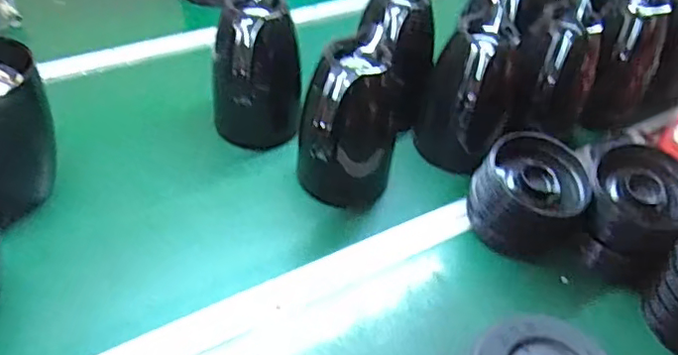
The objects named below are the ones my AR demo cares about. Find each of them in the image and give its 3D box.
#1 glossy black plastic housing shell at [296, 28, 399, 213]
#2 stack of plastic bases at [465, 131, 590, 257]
[{"bbox_3d":[0.013,-0.058,0.714,0.121,0.194,0.102,9,44,2],"label":"glossy black plastic housing shell"},{"bbox_3d":[0.234,0.023,0.712,0.123,0.106,0.107,-2,45,-8],"label":"stack of plastic bases"}]

